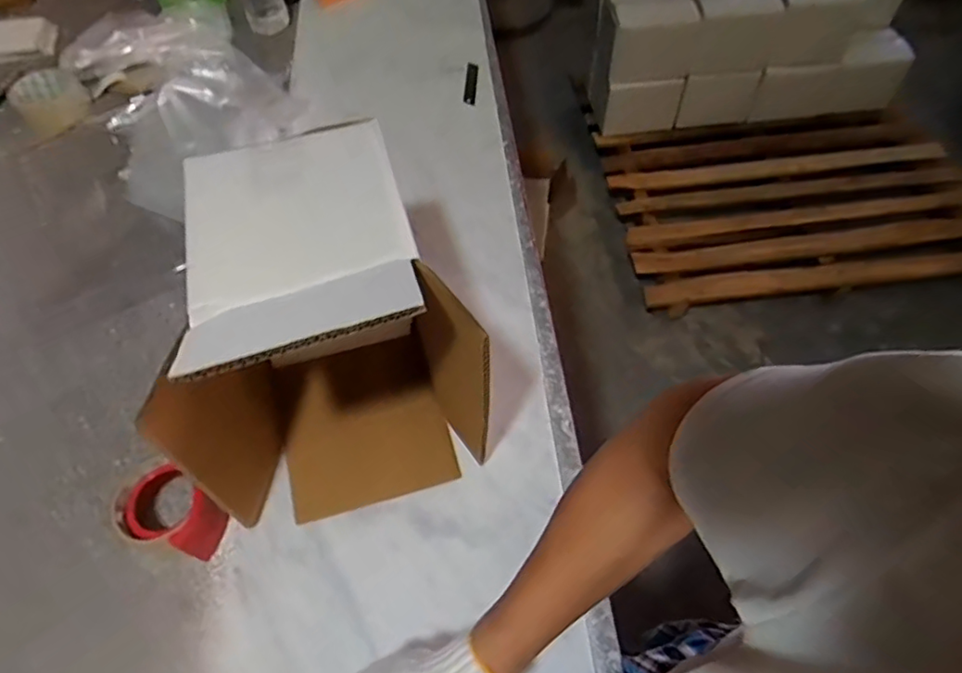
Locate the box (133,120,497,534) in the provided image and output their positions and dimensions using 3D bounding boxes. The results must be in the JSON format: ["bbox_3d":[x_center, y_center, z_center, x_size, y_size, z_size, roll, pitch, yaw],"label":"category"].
[{"bbox_3d":[-0.128,-0.004,0.529,0.214,0.223,0.217,-14,59,-6],"label":"box"}]

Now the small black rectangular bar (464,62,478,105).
[{"bbox_3d":[-0.014,-0.378,0.908,0.016,0.006,0.093,2,59,3],"label":"small black rectangular bar"}]

